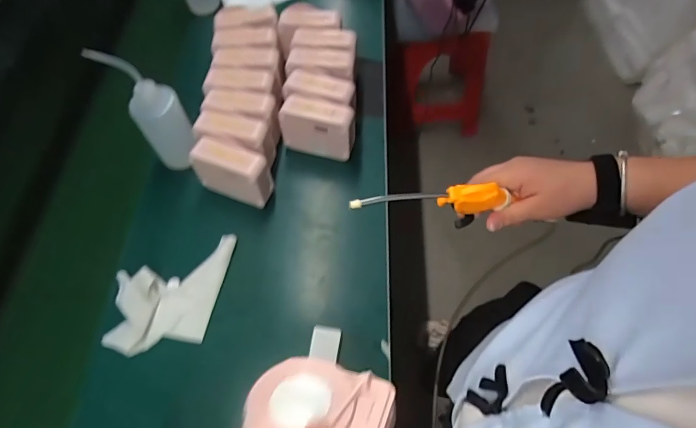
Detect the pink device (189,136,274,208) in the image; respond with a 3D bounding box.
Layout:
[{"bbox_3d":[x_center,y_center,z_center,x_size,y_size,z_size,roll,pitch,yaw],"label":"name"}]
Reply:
[{"bbox_3d":[-0.191,-0.071,0.703,0.128,0.102,0.054,17,64,12],"label":"pink device"}]

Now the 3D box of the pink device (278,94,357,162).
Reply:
[{"bbox_3d":[-0.050,-0.150,0.755,0.130,0.114,0.054,14,63,10],"label":"pink device"}]

